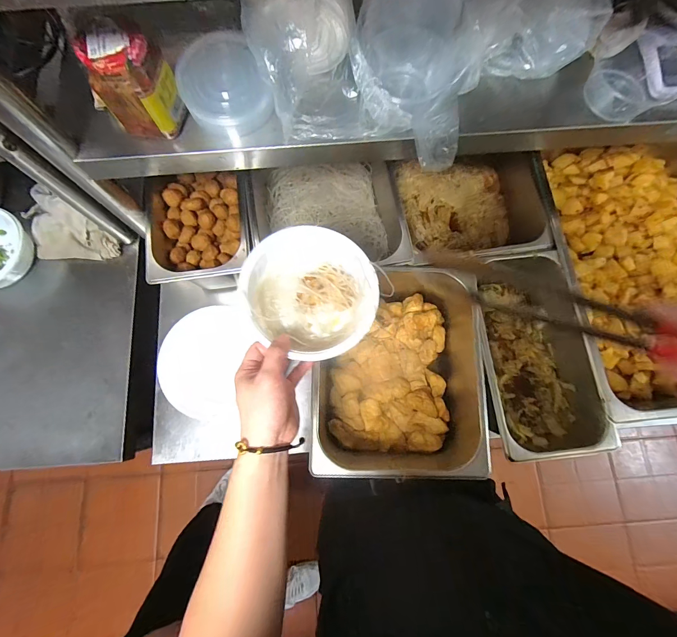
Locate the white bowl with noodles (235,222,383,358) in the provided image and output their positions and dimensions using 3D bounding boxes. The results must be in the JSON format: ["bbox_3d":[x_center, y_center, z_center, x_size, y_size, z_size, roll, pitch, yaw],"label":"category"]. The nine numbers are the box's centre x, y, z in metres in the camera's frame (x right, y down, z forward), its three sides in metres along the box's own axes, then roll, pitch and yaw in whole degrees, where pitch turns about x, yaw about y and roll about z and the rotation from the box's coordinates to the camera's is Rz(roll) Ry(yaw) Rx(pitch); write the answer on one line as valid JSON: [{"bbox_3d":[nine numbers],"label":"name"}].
[{"bbox_3d":[-0.033,-0.034,0.434,0.165,0.065,0.162,0,78,1],"label":"white bowl with noodles"}]

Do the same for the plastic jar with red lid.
[{"bbox_3d":[-0.237,-0.269,0.385,0.068,0.095,0.063,0,78,1],"label":"plastic jar with red lid"}]

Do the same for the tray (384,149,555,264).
[{"bbox_3d":[0.248,-0.221,0.634,0.254,0.094,0.239,-5,78,0],"label":"tray"}]

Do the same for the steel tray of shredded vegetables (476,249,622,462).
[{"bbox_3d":[0.304,0.054,0.560,0.167,0.103,0.315,-9,78,-1],"label":"steel tray of shredded vegetables"}]

